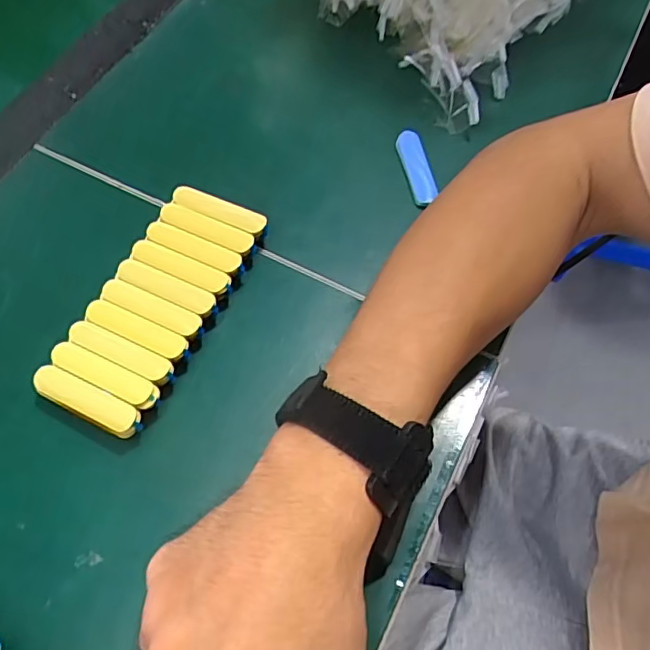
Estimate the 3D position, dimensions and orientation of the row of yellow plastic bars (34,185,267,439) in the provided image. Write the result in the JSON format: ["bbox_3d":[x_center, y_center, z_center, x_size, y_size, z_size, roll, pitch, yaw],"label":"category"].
[{"bbox_3d":[-0.095,-0.013,0.334,0.064,0.018,0.150,23,66,11],"label":"row of yellow plastic bars"}]

